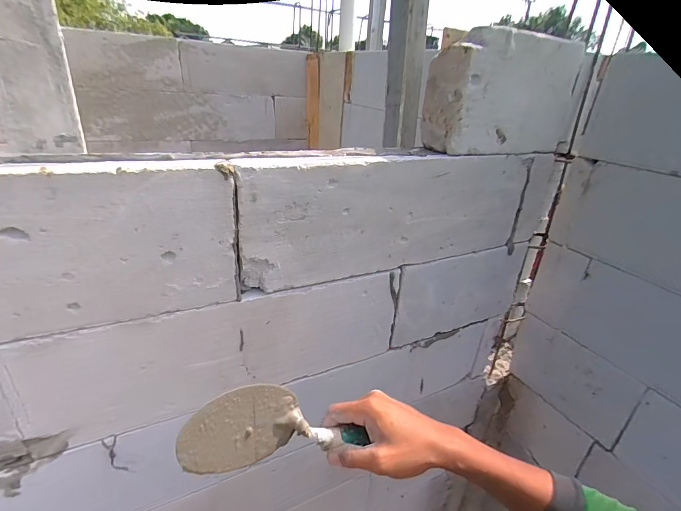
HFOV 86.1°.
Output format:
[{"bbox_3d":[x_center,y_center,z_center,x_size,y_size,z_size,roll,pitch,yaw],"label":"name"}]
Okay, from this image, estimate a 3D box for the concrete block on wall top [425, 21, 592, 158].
[{"bbox_3d":[0.300,-0.293,0.669,0.286,0.182,0.122,-13,31,-31],"label":"concrete block on wall top"}]

